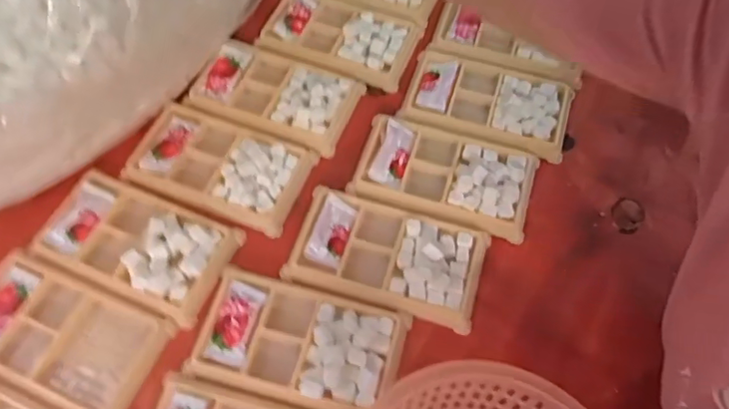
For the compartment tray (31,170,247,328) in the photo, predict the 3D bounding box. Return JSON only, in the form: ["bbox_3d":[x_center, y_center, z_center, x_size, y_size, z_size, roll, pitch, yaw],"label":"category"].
[{"bbox_3d":[-0.167,0.026,0.414,0.132,0.016,0.077,23,63,10],"label":"compartment tray"}]

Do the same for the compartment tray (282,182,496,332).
[{"bbox_3d":[0.018,0.033,0.408,0.134,0.015,0.076,17,62,7],"label":"compartment tray"}]

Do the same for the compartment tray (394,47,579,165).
[{"bbox_3d":[0.105,-0.089,0.474,0.134,0.021,0.081,17,62,7],"label":"compartment tray"}]

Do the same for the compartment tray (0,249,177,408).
[{"bbox_3d":[-0.209,0.089,0.386,0.135,0.012,0.078,22,63,10],"label":"compartment tray"}]

